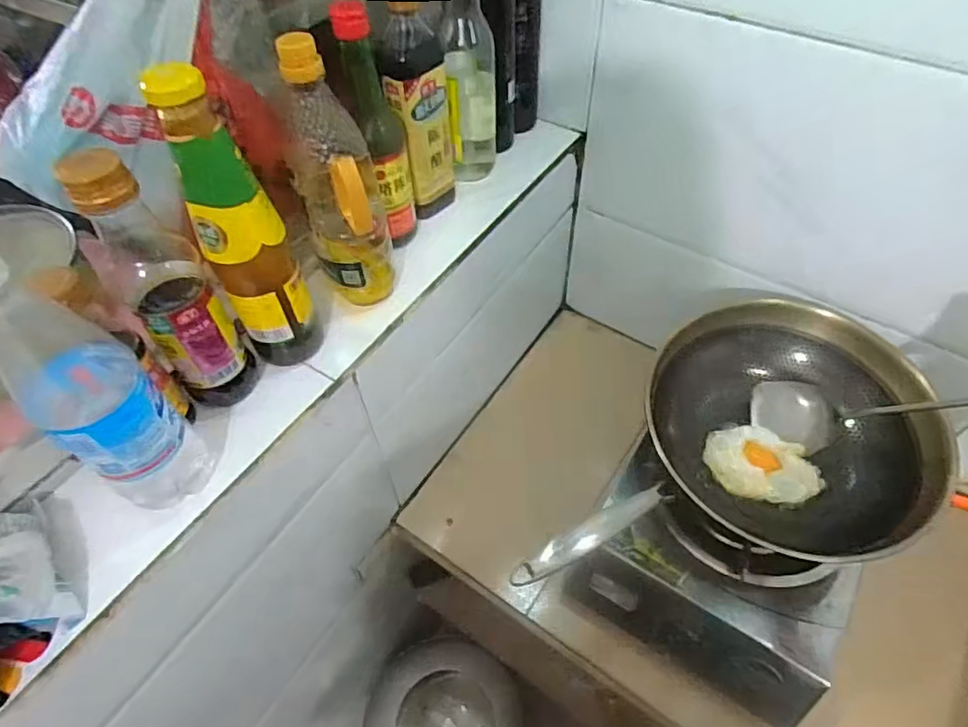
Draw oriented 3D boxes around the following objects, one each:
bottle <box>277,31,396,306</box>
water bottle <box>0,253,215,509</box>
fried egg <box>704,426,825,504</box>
[{"bbox_3d":[-0.131,-0.159,0.530,0.071,0.253,0.081,-13,54,-7],"label":"bottle"},{"bbox_3d":[-0.271,0.016,0.390,0.074,0.240,0.064,29,59,21],"label":"water bottle"},{"bbox_3d":[0.337,0.119,0.700,0.125,0.022,0.087,9,54,9],"label":"fried egg"}]

